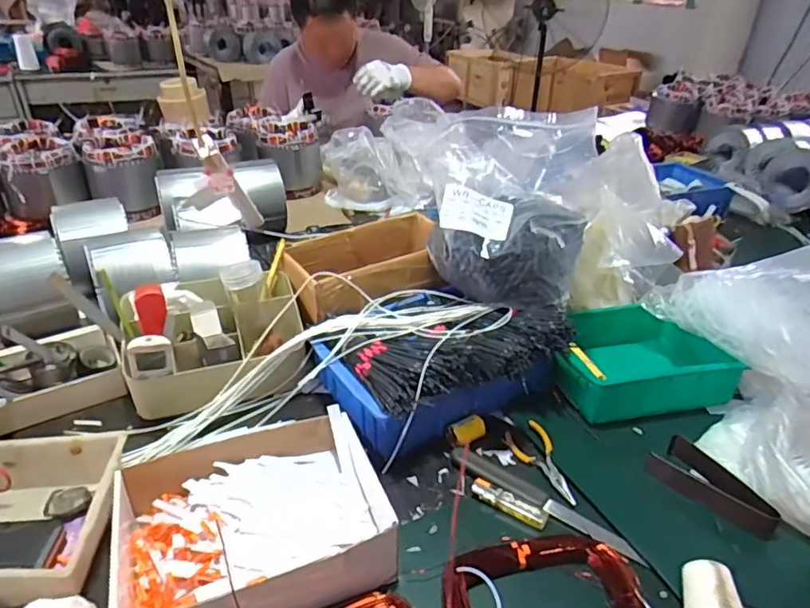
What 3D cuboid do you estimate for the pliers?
[{"bbox_3d":[0.167,0.187,0.667,0.047,0.006,0.123,-9,33,-17],"label":"pliers"}]

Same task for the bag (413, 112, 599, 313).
[{"bbox_3d":[0.139,-0.138,0.770,0.207,0.226,0.162,10,32,13],"label":"bag"}]

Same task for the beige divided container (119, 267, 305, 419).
[{"bbox_3d":[-0.256,0.041,0.764,0.225,0.119,0.188,-10,33,-20],"label":"beige divided container"}]

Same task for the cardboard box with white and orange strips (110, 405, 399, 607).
[{"bbox_3d":[-0.143,0.215,0.548,0.246,0.069,0.205,-10,33,-19],"label":"cardboard box with white and orange strips"}]

